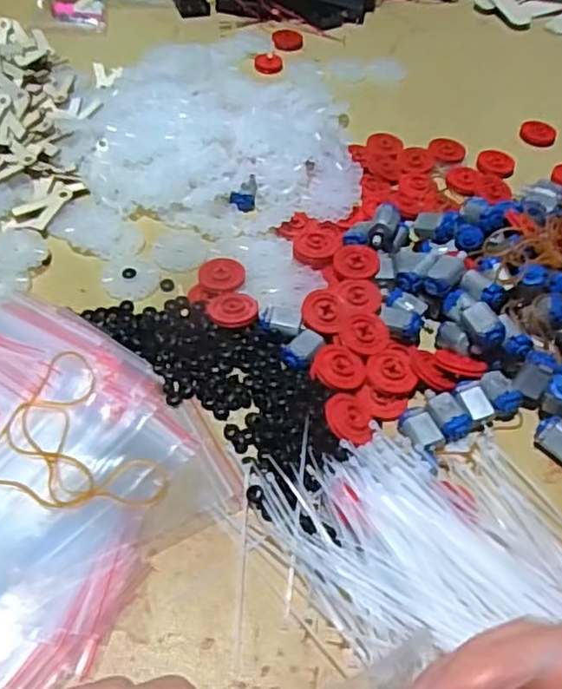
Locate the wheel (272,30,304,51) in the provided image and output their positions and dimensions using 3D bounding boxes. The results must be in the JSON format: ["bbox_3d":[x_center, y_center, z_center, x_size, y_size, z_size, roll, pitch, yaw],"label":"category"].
[{"bbox_3d":[0.008,-0.322,0.686,0.032,0.012,0.025,5,51,-1],"label":"wheel"}]

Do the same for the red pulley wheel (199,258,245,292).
[{"bbox_3d":[-0.042,-0.049,0.452,0.031,0.007,0.026,21,52,12],"label":"red pulley wheel"}]

